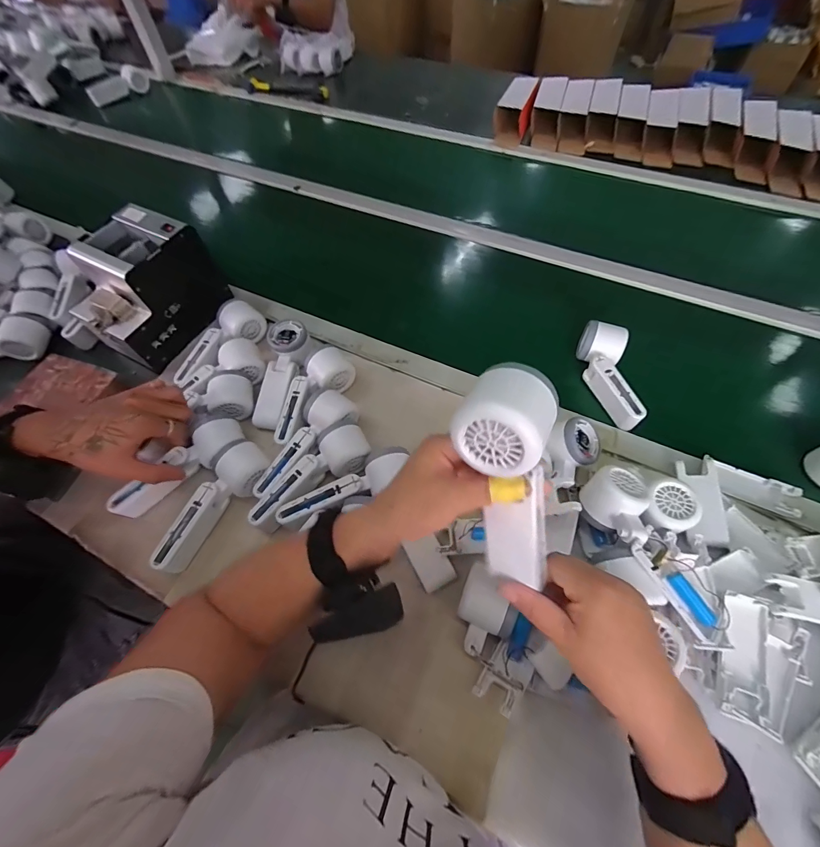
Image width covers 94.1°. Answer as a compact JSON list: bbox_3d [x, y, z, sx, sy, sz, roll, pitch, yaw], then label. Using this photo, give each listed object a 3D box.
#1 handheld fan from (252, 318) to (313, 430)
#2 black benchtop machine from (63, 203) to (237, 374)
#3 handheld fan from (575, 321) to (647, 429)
[{"bbox_3d":[-0.188,-0.077,0.564,0.061,0.042,0.169,5,60,5],"label":"handheld fan"},{"bbox_3d":[-0.413,-0.210,0.600,0.125,0.151,0.190,25,64,16],"label":"black benchtop machine"},{"bbox_3d":[0.289,-0.071,0.544,0.056,0.047,0.158,-7,72,-2],"label":"handheld fan"}]

